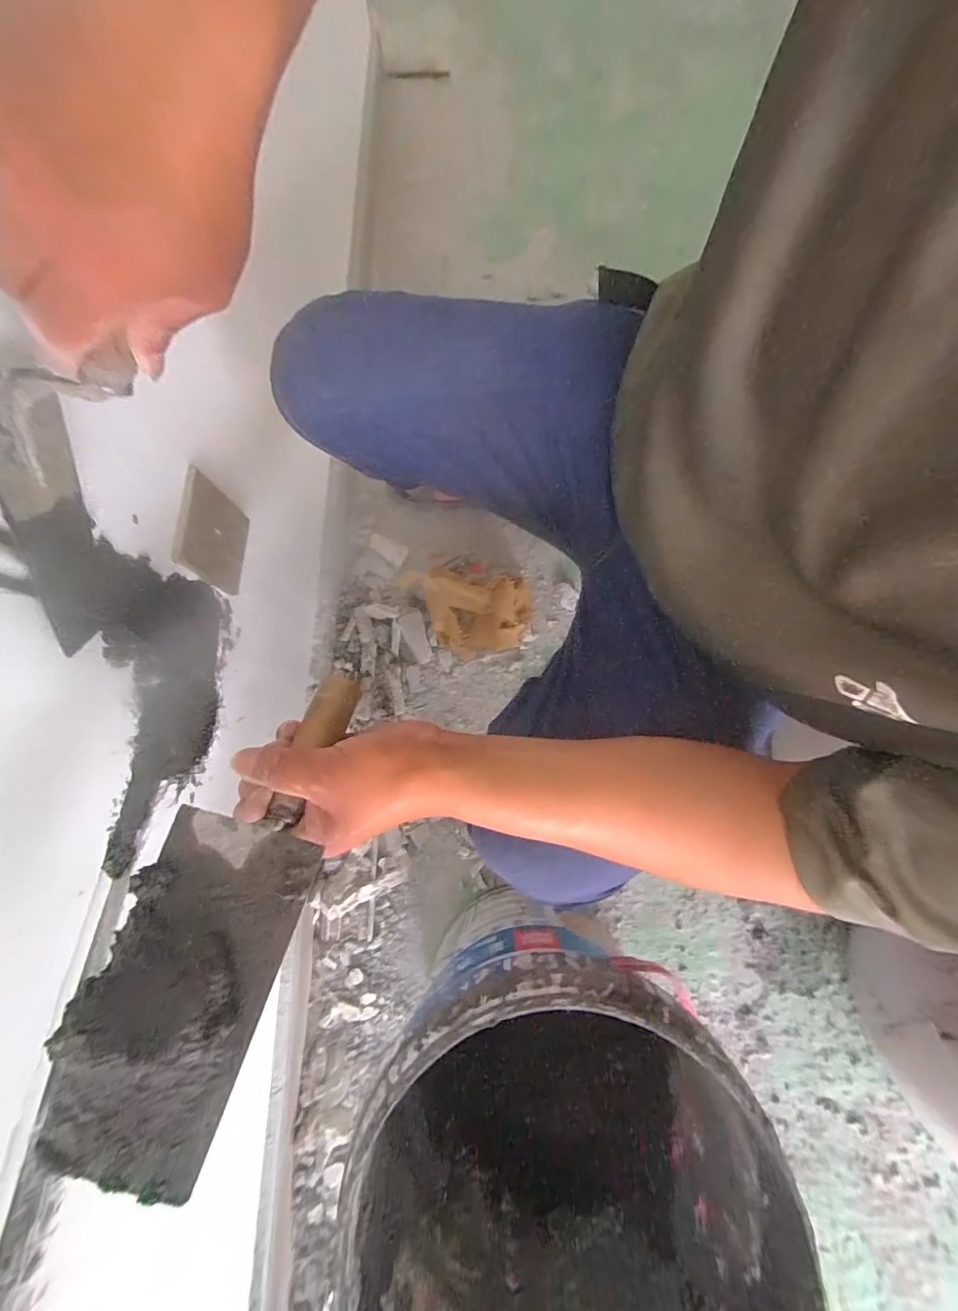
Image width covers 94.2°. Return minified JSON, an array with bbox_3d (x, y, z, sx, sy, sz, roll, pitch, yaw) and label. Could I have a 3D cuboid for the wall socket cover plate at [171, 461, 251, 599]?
[{"bbox_3d":[-0.250,-0.112,0.420,0.011,0.088,0.086,6,78,2],"label":"wall socket cover plate"}]

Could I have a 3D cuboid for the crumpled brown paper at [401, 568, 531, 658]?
[{"bbox_3d":[-0.015,-0.071,0.722,0.192,0.073,0.125,-3,78,0],"label":"crumpled brown paper"}]

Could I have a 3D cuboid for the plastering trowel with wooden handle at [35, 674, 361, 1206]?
[{"bbox_3d":[-0.126,0.116,0.233,0.072,0.032,0.239,16,62,4],"label":"plastering trowel with wooden handle"}]

